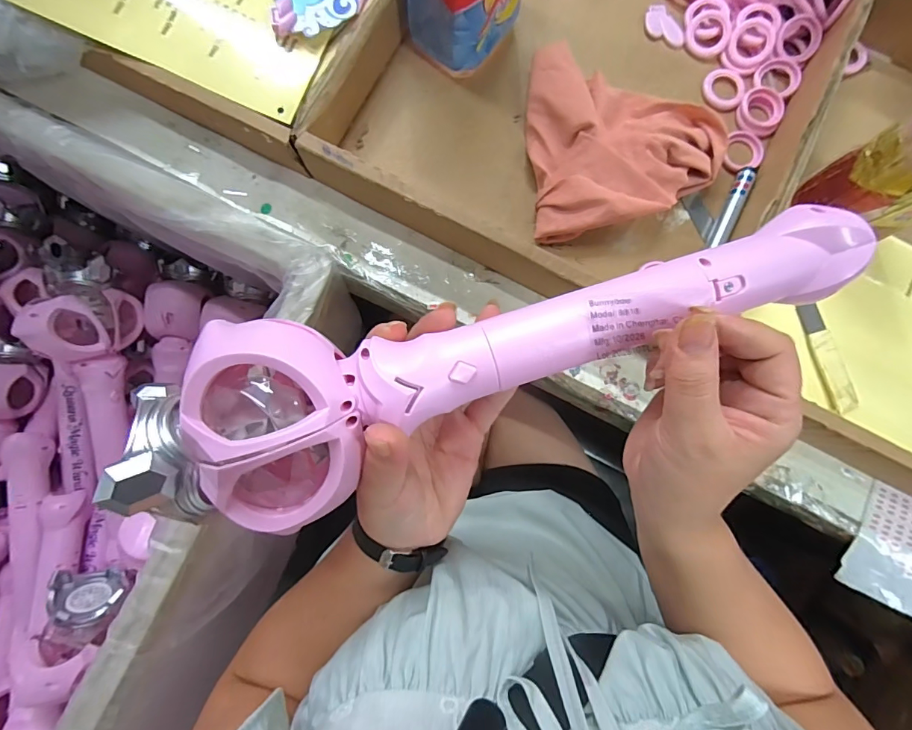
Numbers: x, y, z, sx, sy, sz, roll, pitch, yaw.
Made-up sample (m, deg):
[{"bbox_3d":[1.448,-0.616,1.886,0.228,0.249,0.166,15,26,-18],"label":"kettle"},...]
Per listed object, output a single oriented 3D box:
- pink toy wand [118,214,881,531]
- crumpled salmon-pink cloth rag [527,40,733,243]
[{"bbox_3d":[0.031,-0.006,0.209,0.358,0.035,0.087,-16,87,-5],"label":"pink toy wand"},{"bbox_3d":[0.138,-0.188,0.367,0.150,0.034,0.158,-3,87,0],"label":"crumpled salmon-pink cloth rag"}]

